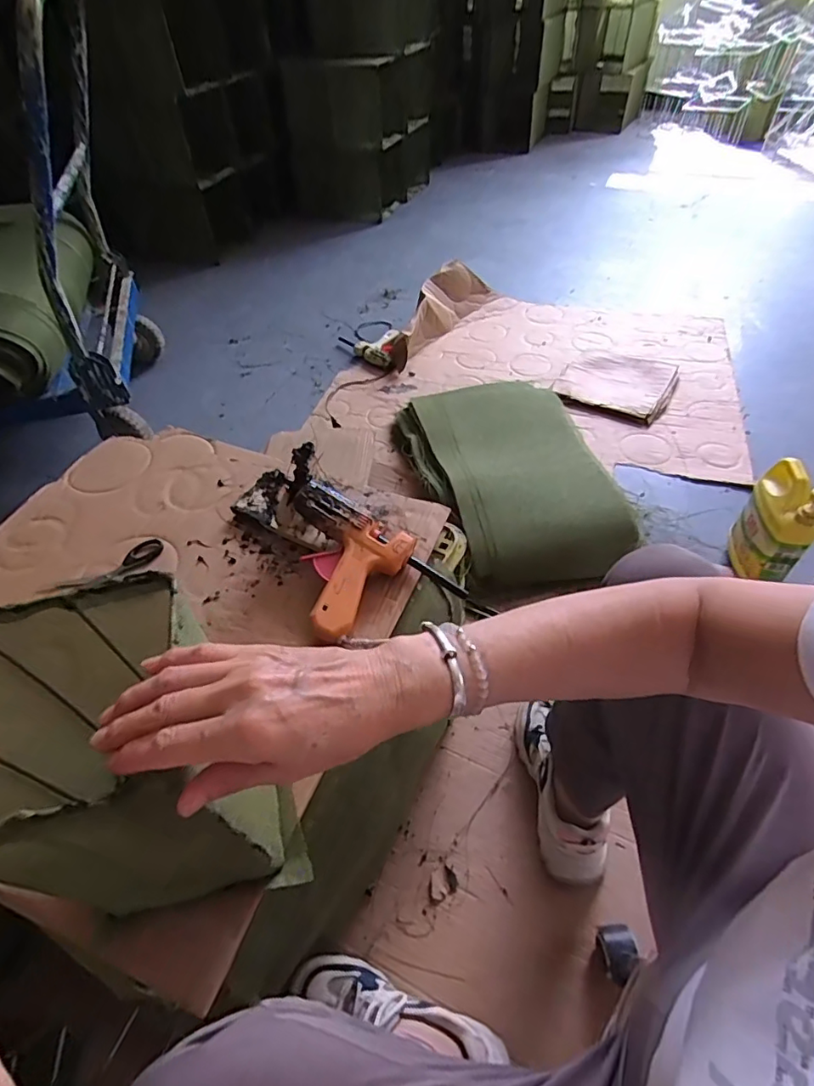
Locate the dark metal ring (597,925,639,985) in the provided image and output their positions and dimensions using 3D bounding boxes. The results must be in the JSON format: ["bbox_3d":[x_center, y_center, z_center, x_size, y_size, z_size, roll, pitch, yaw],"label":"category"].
[{"bbox_3d":[0.258,0.501,0.659,0.044,0.058,0.059,-8,49,-2],"label":"dark metal ring"}]

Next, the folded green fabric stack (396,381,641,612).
[{"bbox_3d":[0.236,-0.160,1.200,0.389,0.113,0.607,-14,50,-8],"label":"folded green fabric stack"}]

